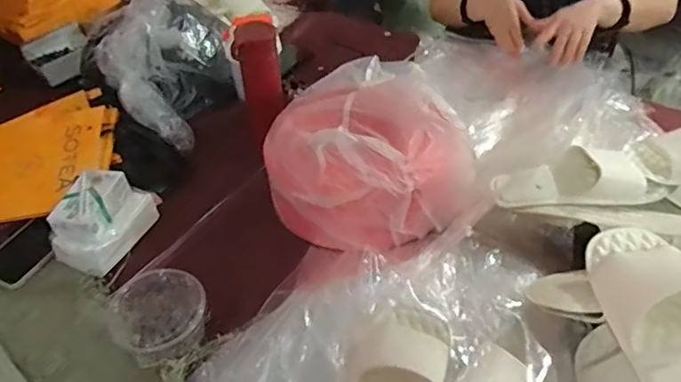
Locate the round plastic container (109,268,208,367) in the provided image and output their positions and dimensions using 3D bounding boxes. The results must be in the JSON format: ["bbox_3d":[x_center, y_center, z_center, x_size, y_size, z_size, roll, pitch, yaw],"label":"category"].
[{"bbox_3d":[-0.224,0.154,0.672,0.110,0.057,0.109,-32,51,-28],"label":"round plastic container"}]

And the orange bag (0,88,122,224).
[{"bbox_3d":[-0.538,-0.062,0.926,0.294,0.065,0.259,-16,45,-14],"label":"orange bag"}]

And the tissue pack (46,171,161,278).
[{"bbox_3d":[-0.354,0.036,0.802,0.097,0.086,0.150,15,46,17],"label":"tissue pack"}]

